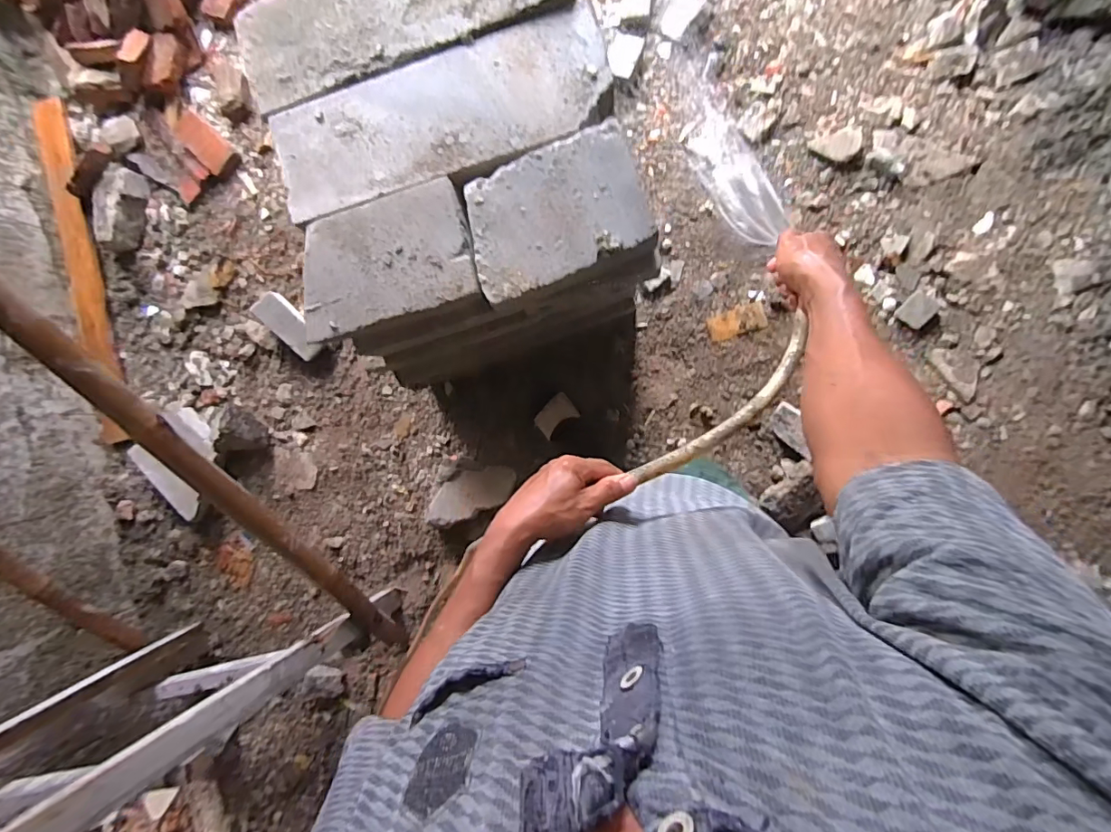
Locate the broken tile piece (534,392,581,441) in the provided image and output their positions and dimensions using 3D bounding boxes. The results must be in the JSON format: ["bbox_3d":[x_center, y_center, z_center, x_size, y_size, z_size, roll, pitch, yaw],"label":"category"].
[{"bbox_3d":[-0.001,-0.001,1.318,0.107,0.019,0.078,-40,84,7],"label":"broken tile piece"}]

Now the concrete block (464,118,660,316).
[{"bbox_3d":[0.007,-0.317,0.866,0.284,0.150,0.210,-20,88,10],"label":"concrete block"}]

